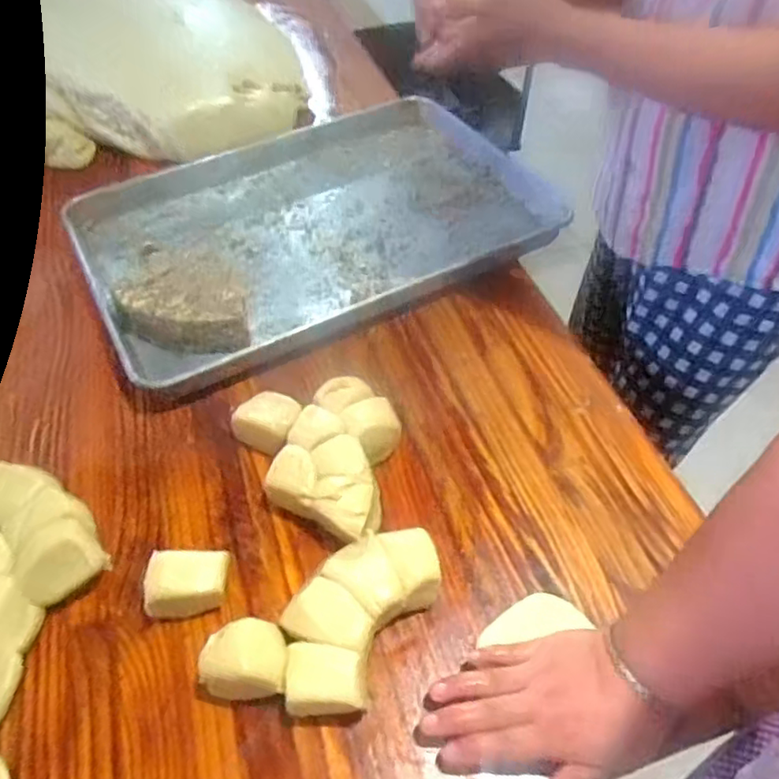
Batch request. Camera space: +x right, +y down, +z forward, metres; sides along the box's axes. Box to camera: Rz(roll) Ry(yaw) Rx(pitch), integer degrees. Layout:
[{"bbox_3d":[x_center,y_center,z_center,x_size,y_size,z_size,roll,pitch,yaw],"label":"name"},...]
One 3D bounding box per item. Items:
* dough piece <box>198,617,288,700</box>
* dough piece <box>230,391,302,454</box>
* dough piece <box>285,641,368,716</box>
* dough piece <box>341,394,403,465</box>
[{"bbox_3d":[-0.112,0.212,0.468,0.066,0.052,0.046,0,50,1],"label":"dough piece"},{"bbox_3d":[-0.126,0.033,0.626,0.066,0.041,0.055,24,54,19],"label":"dough piece"},{"bbox_3d":[-0.048,0.222,0.462,0.060,0.043,0.048,-1,50,-1],"label":"dough piece"},{"bbox_3d":[-0.016,0.042,0.606,0.056,0.039,0.060,-27,55,-21],"label":"dough piece"}]

